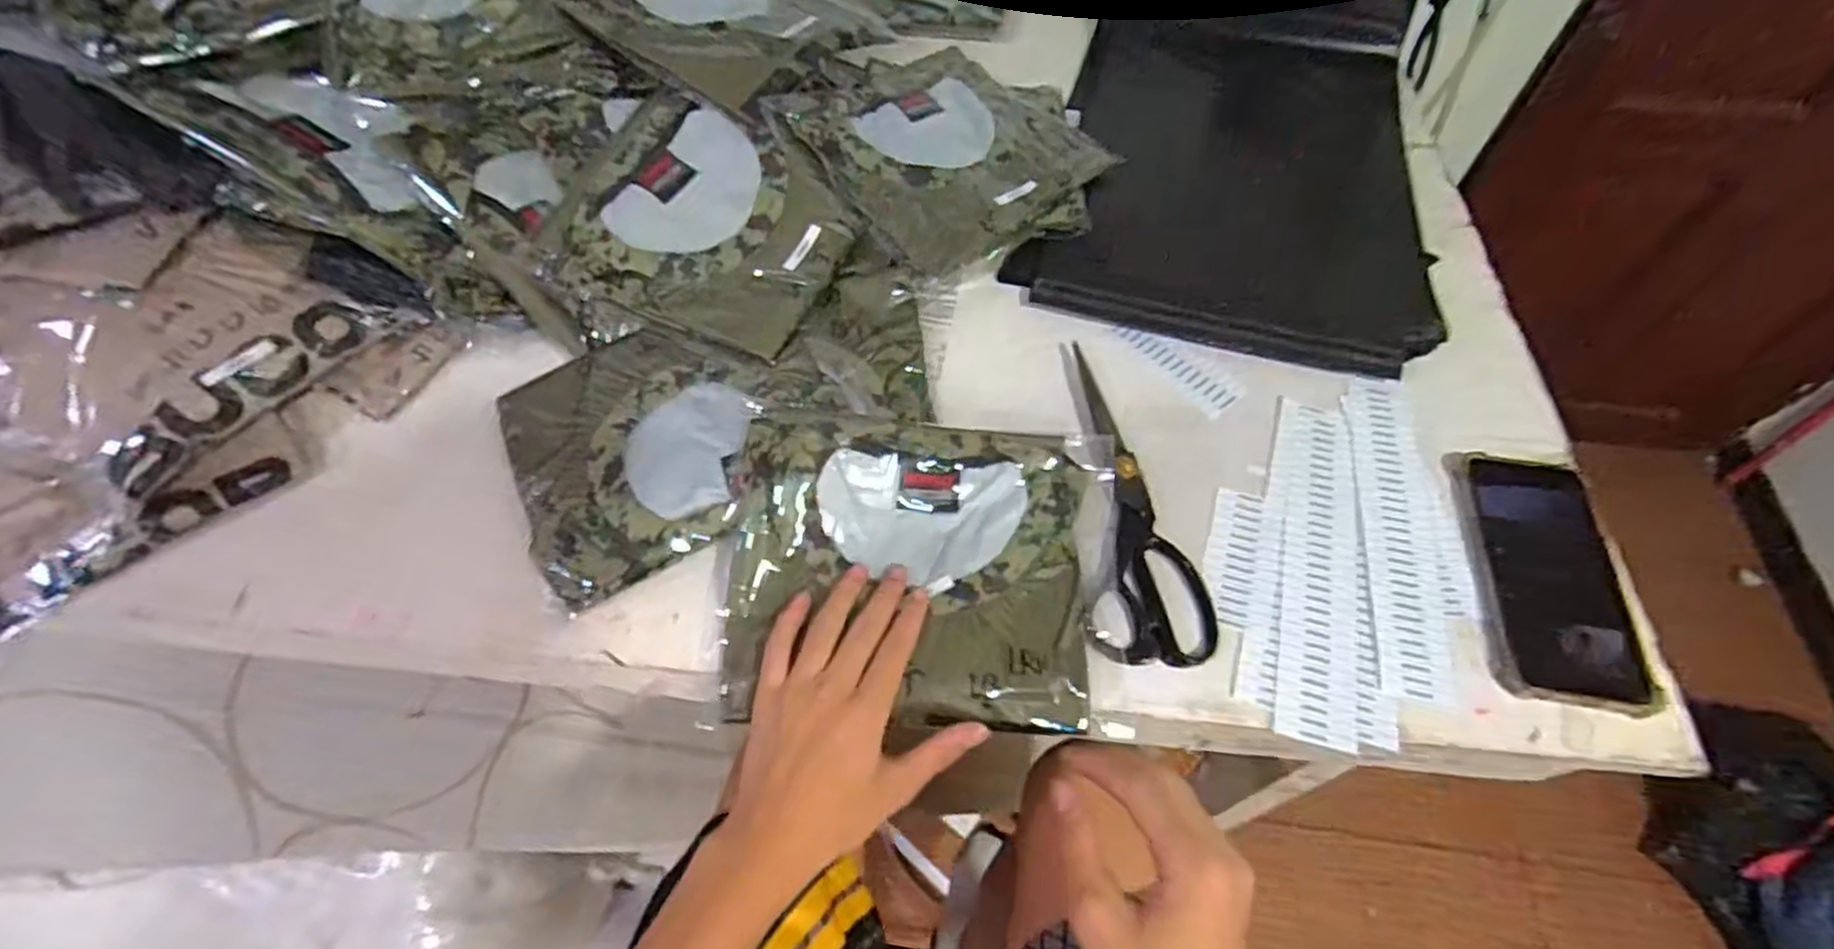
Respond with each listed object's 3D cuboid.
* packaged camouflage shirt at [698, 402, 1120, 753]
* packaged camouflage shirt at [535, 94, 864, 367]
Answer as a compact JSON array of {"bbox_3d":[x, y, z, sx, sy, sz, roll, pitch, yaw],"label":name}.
[{"bbox_3d":[0.004,0.055,0.474,0.239,0.033,0.195,5,64,-4],"label":"packaged camouflage shirt"},{"bbox_3d":[-0.154,-0.188,0.573,0.193,0.025,0.170,25,74,-6],"label":"packaged camouflage shirt"}]

